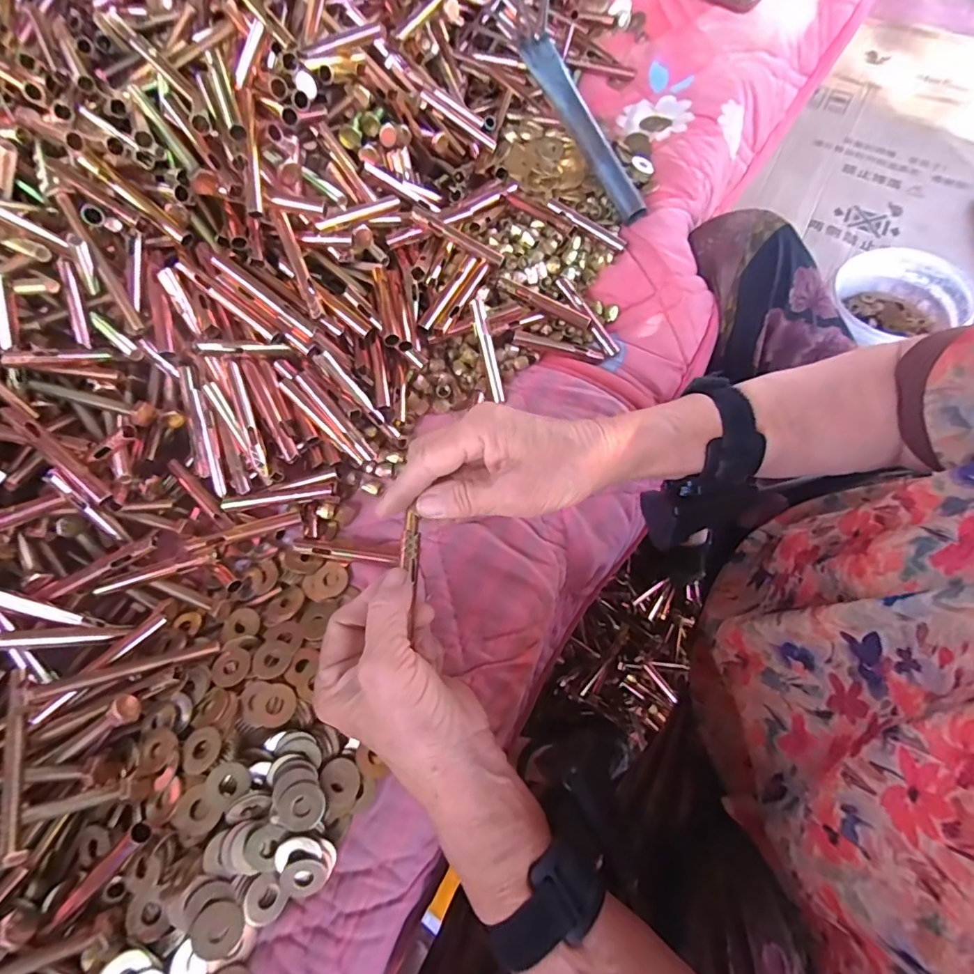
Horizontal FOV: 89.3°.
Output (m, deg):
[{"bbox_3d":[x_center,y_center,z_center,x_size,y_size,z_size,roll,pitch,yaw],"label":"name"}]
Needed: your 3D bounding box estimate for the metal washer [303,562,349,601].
[{"bbox_3d":[-0.116,0.069,0.358,0.030,0.004,0.027,-40,64,-16],"label":"metal washer"}]

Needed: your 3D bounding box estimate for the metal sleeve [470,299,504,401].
[{"bbox_3d":[0.000,-0.111,0.400,0.009,0.008,0.079,-16,99,-8],"label":"metal sleeve"}]

